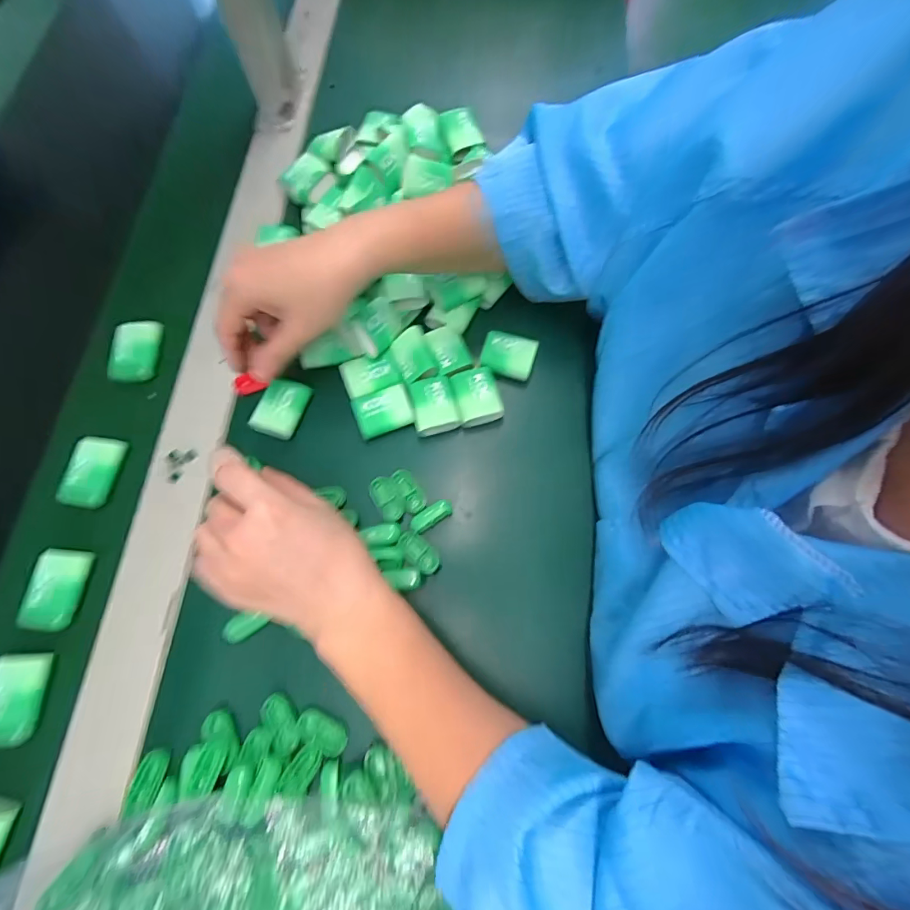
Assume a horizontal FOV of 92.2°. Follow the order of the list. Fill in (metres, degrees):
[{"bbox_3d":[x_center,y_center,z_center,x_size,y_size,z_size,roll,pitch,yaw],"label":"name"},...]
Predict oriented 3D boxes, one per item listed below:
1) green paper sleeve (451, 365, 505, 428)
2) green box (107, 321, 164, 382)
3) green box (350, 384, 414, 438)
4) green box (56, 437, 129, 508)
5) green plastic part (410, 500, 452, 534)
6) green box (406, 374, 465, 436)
[{"bbox_3d":[0.018,-0.044,0.357,0.034,0.023,0.048,-13,72,-3],"label":"green paper sleeve"},{"bbox_3d":[-0.275,-0.090,0.377,0.036,0.013,0.052,1,72,2],"label":"green box"},{"bbox_3d":[-0.057,-0.034,0.351,0.044,0.018,0.034,-20,72,-5],"label":"green box"},{"bbox_3d":[-0.281,0.013,0.340,0.030,0.013,0.054,10,72,5],"label":"green box"},{"bbox_3d":[-0.017,0.045,0.320,0.032,0.006,0.015,-31,74,-9],"label":"green plastic part"},{"bbox_3d":[-0.016,-0.037,0.355,0.036,0.023,0.045,-13,72,-3],"label":"green box"}]

